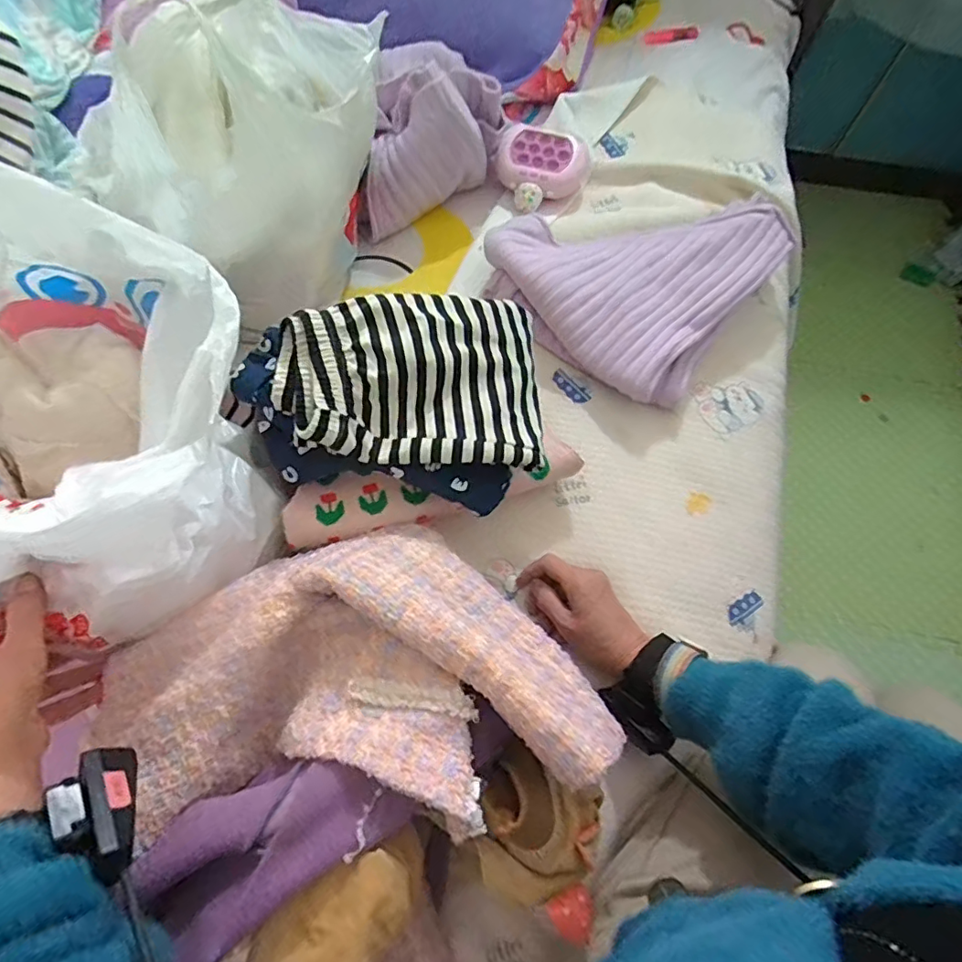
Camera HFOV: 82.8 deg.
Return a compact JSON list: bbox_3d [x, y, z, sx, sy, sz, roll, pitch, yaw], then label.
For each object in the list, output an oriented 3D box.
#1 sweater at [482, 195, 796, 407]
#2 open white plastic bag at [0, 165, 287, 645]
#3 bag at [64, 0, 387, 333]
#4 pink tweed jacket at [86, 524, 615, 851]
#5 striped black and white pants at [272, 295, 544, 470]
[{"bbox_3d":[0.183,-0.262,0.667,0.278,0.077,0.289,38,72,13],"label":"sweater"},{"bbox_3d":[-0.310,-0.069,0.400,0.247,0.225,0.329,-39,74,-15],"label":"open white plastic bag"},{"bbox_3d":[-0.229,-0.324,0.559,0.167,0.243,0.260,28,70,9],"label":"bag"},{"bbox_3d":[-0.100,0.148,0.411,0.349,0.079,0.212,-14,69,-7],"label":"pink tweed jacket"},{"bbox_3d":[-0.057,-0.096,0.488,0.231,0.035,0.162,3,78,-15],"label":"striped black and white pants"}]

